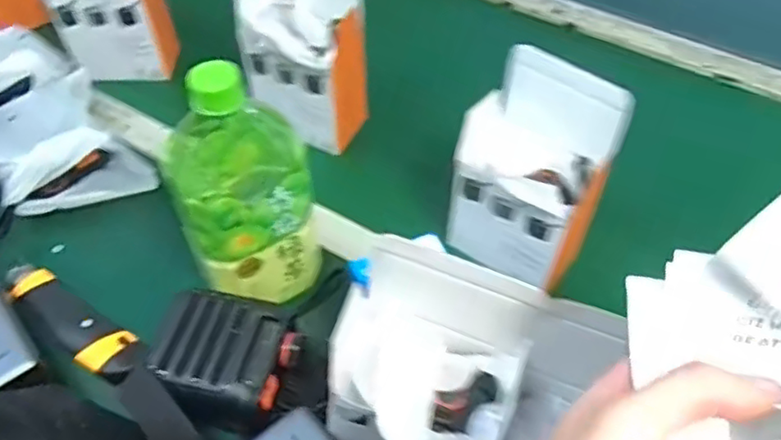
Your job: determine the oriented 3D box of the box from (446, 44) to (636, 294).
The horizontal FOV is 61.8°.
[{"bbox_3d":[0.110,-0.034,0.520,0.113,0.165,0.089,27,55,21],"label":"box"}]

